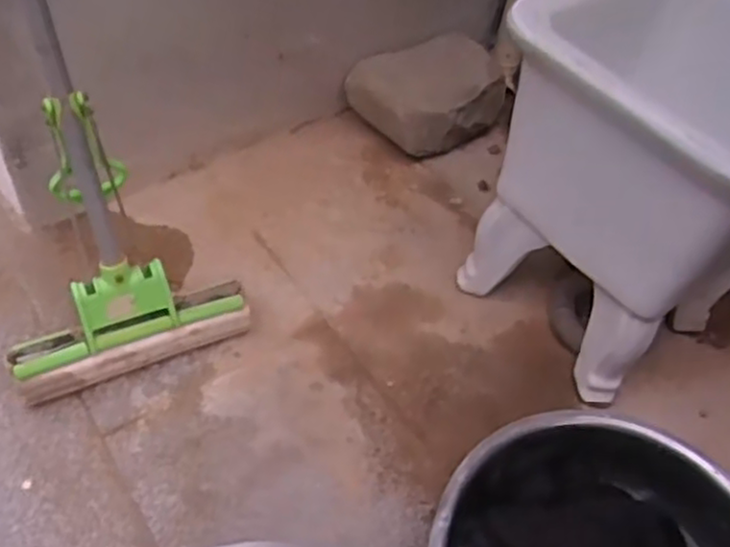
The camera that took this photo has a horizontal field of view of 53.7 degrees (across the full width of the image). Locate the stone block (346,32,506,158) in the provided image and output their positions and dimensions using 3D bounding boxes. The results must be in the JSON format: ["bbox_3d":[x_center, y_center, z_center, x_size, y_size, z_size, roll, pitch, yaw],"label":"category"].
[{"bbox_3d":[0.104,-0.289,1.148,0.224,0.123,0.177,-28,58,-27],"label":"stone block"}]

